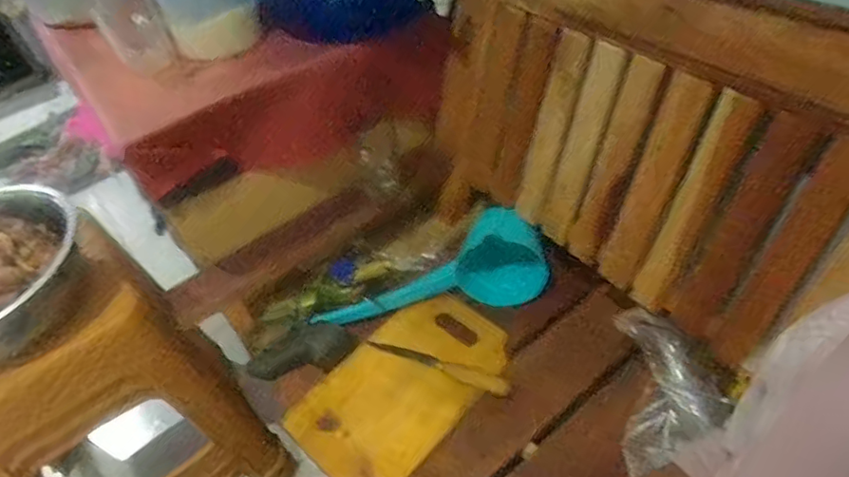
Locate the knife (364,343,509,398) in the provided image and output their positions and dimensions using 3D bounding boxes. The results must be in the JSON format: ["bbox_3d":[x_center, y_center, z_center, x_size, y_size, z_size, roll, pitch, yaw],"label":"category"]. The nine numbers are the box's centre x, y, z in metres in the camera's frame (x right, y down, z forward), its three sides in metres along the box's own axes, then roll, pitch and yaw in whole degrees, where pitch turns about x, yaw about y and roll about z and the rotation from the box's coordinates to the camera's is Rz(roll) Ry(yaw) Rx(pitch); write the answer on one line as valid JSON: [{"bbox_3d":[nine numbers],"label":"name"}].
[{"bbox_3d":[0.017,0.165,0.754,0.205,0.021,0.025,18,52,21],"label":"knife"}]

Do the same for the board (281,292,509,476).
[{"bbox_3d":[-0.027,0.192,0.754,0.178,0.025,0.294,34,59,31],"label":"board"}]

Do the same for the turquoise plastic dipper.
[{"bbox_3d":[0.010,0.066,0.837,0.338,0.096,0.115,-22,46,10],"label":"turquoise plastic dipper"}]

